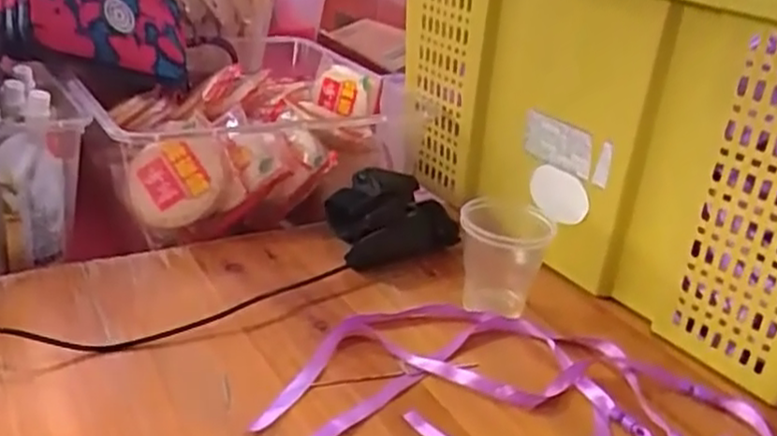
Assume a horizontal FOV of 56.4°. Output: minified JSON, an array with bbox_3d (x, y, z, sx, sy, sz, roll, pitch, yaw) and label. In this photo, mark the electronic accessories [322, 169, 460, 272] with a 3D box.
[{"bbox_3d":[-0.004,-0.001,0.622,0.114,0.047,0.090,-13,31,-35],"label":"electronic accessories"}]

